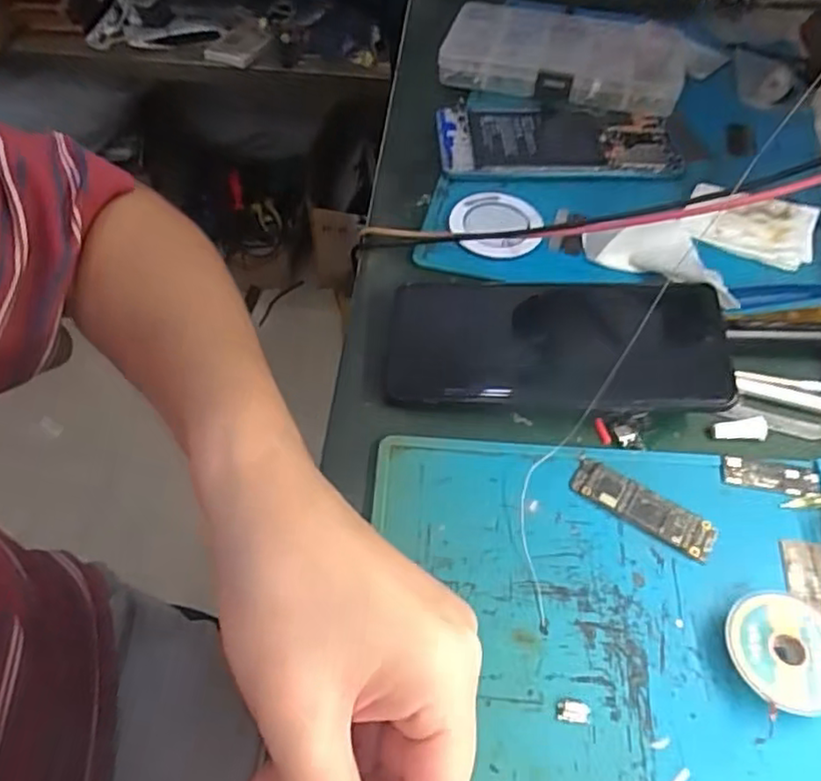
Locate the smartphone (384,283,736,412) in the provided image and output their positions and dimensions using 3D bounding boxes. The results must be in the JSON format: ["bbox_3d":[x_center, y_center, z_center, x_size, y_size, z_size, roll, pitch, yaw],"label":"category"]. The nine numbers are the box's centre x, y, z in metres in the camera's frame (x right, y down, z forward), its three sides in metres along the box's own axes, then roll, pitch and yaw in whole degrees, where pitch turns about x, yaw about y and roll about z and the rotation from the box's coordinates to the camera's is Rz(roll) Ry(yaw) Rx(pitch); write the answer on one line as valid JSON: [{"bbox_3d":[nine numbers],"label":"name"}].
[{"bbox_3d":[0.072,-0.023,0.337,0.167,0.010,0.079,1,57,13],"label":"smartphone"}]

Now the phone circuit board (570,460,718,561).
[{"bbox_3d":[0.104,0.052,0.296,0.065,0.005,0.019,30,58,20],"label":"phone circuit board"}]

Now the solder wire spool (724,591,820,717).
[{"bbox_3d":[0.145,0.102,0.256,0.043,0.011,0.043,1,53,-1],"label":"solder wire spool"}]

